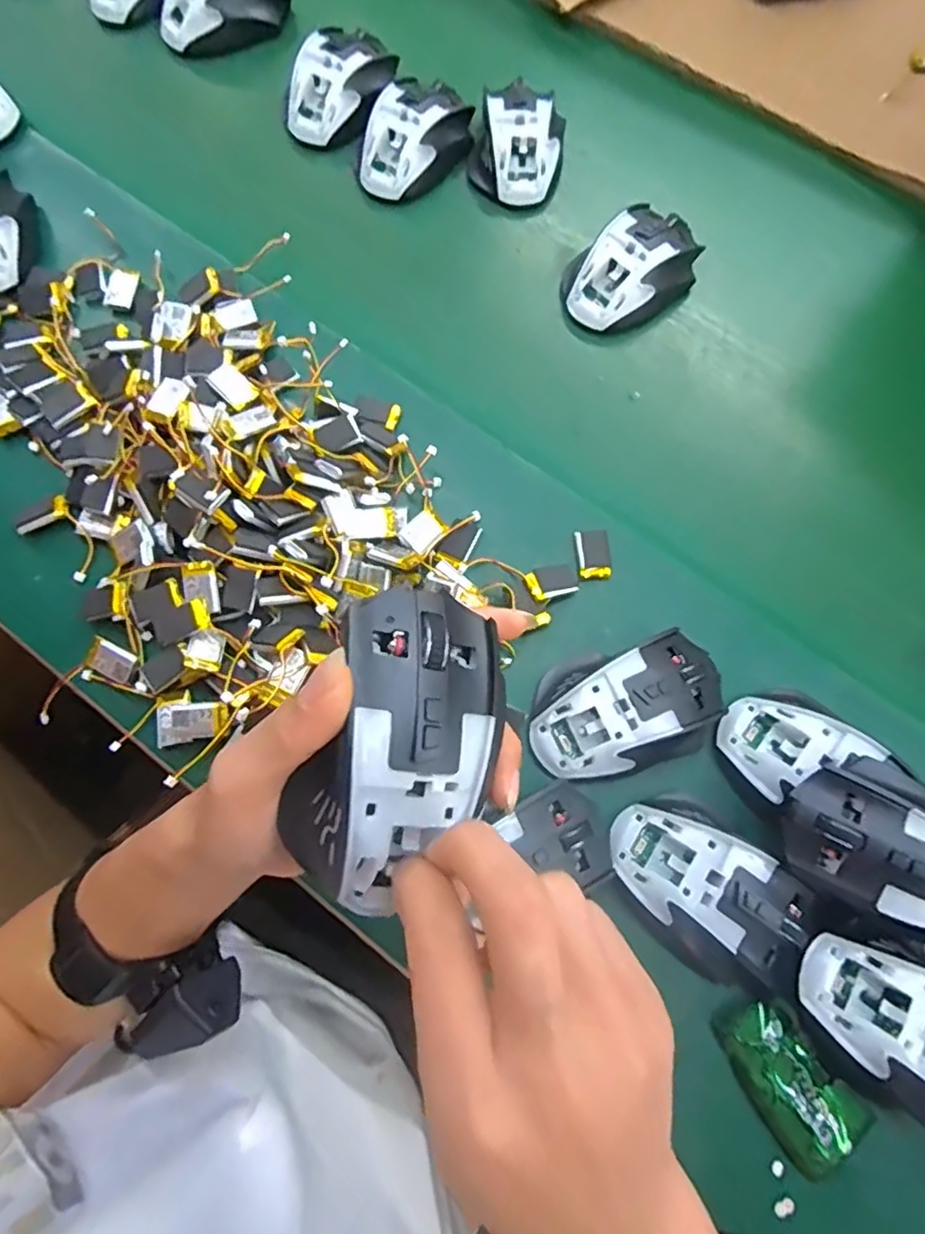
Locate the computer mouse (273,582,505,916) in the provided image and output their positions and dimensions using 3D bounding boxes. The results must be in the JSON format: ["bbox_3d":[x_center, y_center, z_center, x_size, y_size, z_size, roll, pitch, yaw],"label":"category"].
[{"bbox_3d":[-0.020,0.045,0.218,0.060,0.040,0.109,17,73,3],"label":"computer mouse"}]

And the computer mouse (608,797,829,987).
[{"bbox_3d":[0.136,0.148,0.338,0.112,0.033,0.072,41,77,12],"label":"computer mouse"}]

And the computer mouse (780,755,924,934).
[{"bbox_3d":[0.226,0.120,0.313,0.122,0.042,0.068,28,75,9],"label":"computer mouse"}]

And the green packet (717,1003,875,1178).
[{"bbox_3d":[0.172,0.242,0.326,0.046,0.011,0.080,-36,75,-10],"label":"green packet"}]

